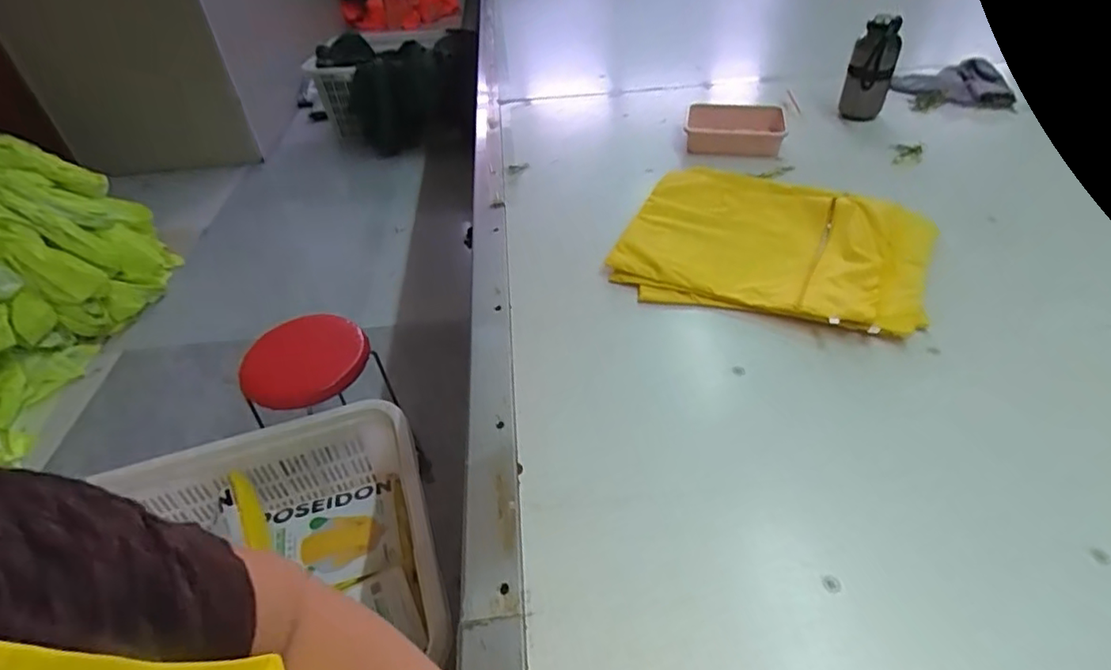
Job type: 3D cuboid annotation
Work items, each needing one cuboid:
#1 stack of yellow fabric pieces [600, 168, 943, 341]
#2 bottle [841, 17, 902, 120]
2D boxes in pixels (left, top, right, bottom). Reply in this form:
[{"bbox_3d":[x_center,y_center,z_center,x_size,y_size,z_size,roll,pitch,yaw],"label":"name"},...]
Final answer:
[{"bbox_3d":[0.301,-0.134,0.812,0.374,0.036,0.327,15,46,20],"label":"stack of yellow fabric pieces"},{"bbox_3d":[0.583,-0.485,1.085,0.079,0.170,0.058,15,45,23],"label":"bottle"}]

